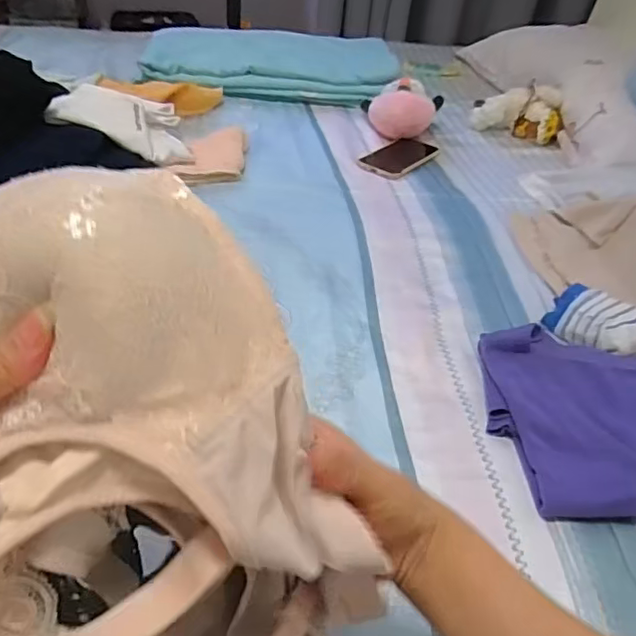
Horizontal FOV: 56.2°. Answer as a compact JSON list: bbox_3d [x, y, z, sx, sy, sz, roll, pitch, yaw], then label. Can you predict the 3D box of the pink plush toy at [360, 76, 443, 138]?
[{"bbox_3d":[0.145,-0.372,1.050,0.140,0.078,0.102,11,42,7],"label":"pink plush toy"}]

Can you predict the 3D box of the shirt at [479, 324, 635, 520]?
[{"bbox_3d":[0.283,0.094,0.553,0.238,0.048,0.193,3,42,-2],"label":"shirt"}]

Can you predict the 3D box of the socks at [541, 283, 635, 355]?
[{"bbox_3d":[0.312,0.004,0.666,0.102,0.038,0.078,32,48,27],"label":"socks"}]

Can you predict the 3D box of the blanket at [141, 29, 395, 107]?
[{"bbox_3d":[-0.088,-0.492,1.160,0.486,0.074,0.210,1,42,-5],"label":"blanket"}]

